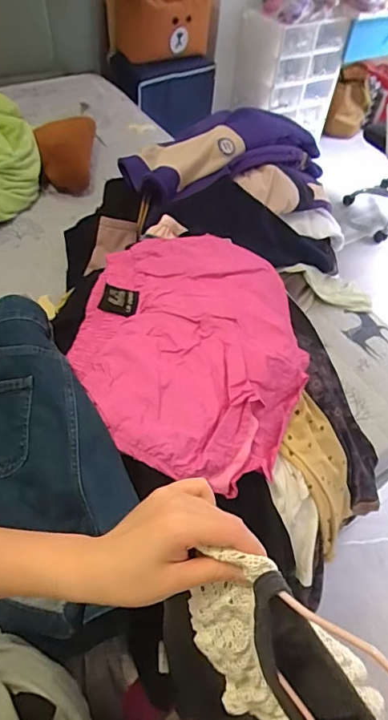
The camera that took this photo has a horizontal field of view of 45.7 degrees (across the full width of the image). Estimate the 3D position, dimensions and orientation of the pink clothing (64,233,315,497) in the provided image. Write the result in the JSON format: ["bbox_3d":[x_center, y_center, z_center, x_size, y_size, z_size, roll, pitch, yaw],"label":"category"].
[{"bbox_3d":[0.001,-0.034,0.732,0.338,0.101,0.457,7,52,0],"label":"pink clothing"}]

